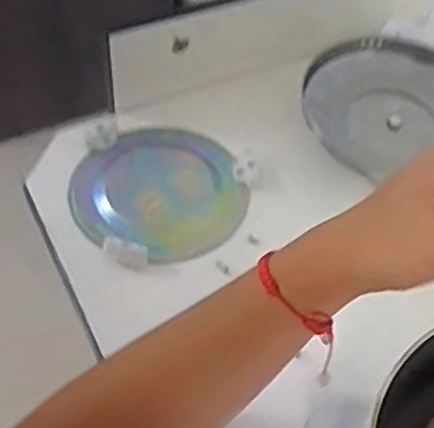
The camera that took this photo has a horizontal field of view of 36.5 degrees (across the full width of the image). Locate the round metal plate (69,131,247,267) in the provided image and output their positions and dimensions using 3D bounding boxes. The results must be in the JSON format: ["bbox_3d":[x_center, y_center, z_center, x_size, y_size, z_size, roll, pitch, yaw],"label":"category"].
[{"bbox_3d":[-0.051,-0.019,0.596,0.152,0.019,0.151,2,51,-3],"label":"round metal plate"}]

